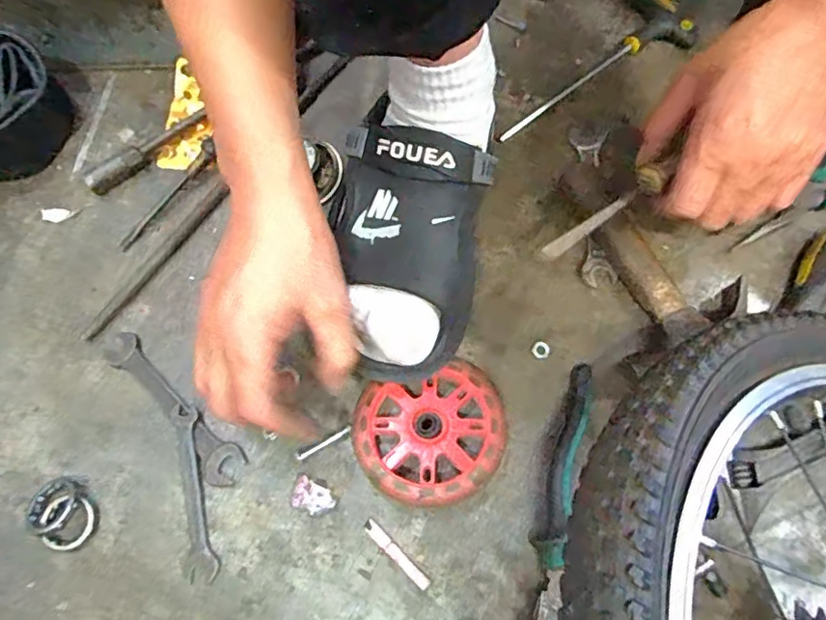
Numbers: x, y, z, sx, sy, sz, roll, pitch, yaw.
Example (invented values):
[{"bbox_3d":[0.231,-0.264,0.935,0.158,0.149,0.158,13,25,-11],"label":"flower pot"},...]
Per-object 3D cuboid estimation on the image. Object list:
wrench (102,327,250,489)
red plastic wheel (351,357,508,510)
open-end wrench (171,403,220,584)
[{"bbox_3d":[-0.176,0.069,0.415,0.143,0.005,0.028,43,76,15],"label":"wrench"},{"bbox_3d":[0.013,0.088,0.393,0.101,0.028,0.090,-16,70,-5],"label":"red plastic wheel"},{"bbox_3d":[-0.150,0.122,0.391,0.018,0.005,0.116,-13,70,-4],"label":"open-end wrench"}]

